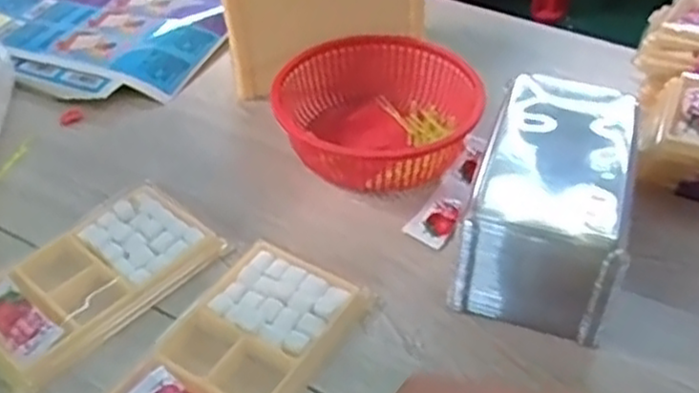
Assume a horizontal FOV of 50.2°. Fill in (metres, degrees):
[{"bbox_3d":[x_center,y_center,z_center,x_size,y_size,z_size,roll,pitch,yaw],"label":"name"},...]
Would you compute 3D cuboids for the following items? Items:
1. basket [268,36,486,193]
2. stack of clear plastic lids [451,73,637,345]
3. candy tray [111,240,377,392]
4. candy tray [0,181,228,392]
[{"bbox_3d":[0.021,-0.056,0.509,0.127,0.043,0.136,20,45,19],"label":"basket"},{"bbox_3d":[0.114,0.000,0.423,0.077,0.084,0.143,14,44,13],"label":"stack of clear plastic lids"},{"bbox_3d":[-0.055,0.080,0.382,0.075,0.014,0.135,24,47,22],"label":"candy tray"},{"bbox_3d":[-0.145,0.046,0.422,0.076,0.015,0.136,31,50,28],"label":"candy tray"}]

